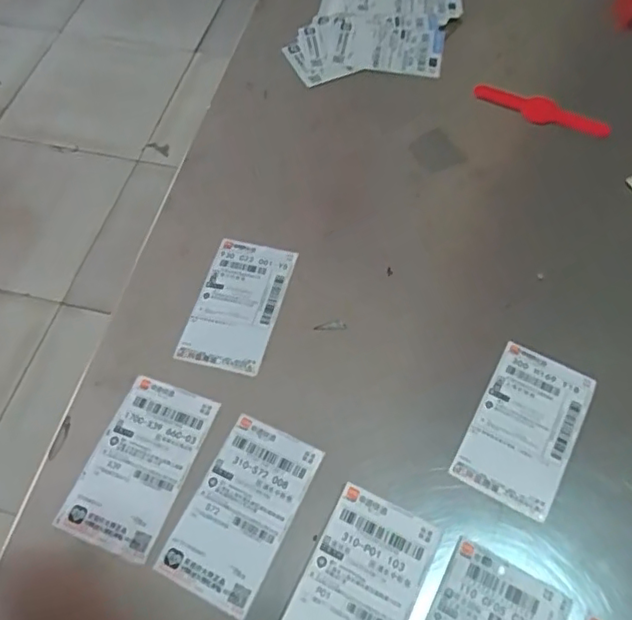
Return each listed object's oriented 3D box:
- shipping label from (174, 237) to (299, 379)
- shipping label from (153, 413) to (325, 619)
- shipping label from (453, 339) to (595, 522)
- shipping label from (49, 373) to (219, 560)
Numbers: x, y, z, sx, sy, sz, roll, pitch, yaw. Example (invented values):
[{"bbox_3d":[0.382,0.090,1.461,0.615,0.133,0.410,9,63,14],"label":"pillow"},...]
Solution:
[{"bbox_3d":[-0.072,-0.006,0.535,0.075,0.006,0.128,13,63,10],"label":"shipping label"},{"bbox_3d":[-0.056,0.154,0.445,0.075,0.004,0.132,24,65,14],"label":"shipping label"},{"bbox_3d":[0.169,0.092,0.468,0.073,0.004,0.129,26,66,15],"label":"shipping label"},{"bbox_3d":[-0.142,0.123,0.467,0.075,0.005,0.133,19,64,12],"label":"shipping label"}]

